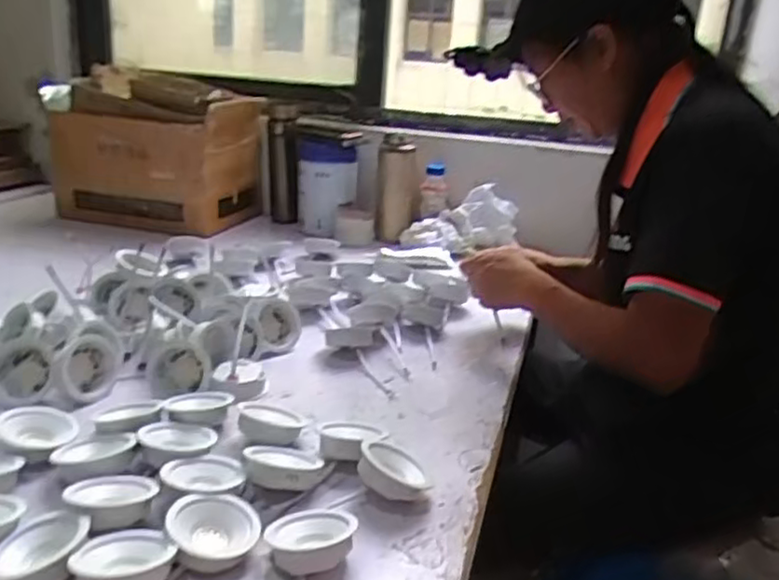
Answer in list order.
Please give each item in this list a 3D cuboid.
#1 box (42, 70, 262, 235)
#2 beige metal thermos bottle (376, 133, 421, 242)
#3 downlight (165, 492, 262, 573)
[{"bbox_3d":[-0.497,-0.298,1.506,0.371,0.288,0.300,13,21,24],"label":"box"},{"bbox_3d":[0.018,-0.215,1.484,0.085,0.236,0.078,5,44,7],"label":"beige metal thermos bottle"},{"bbox_3d":[-0.138,0.191,0.544,0.069,0.035,0.061,-2,19,-15],"label":"downlight"}]

